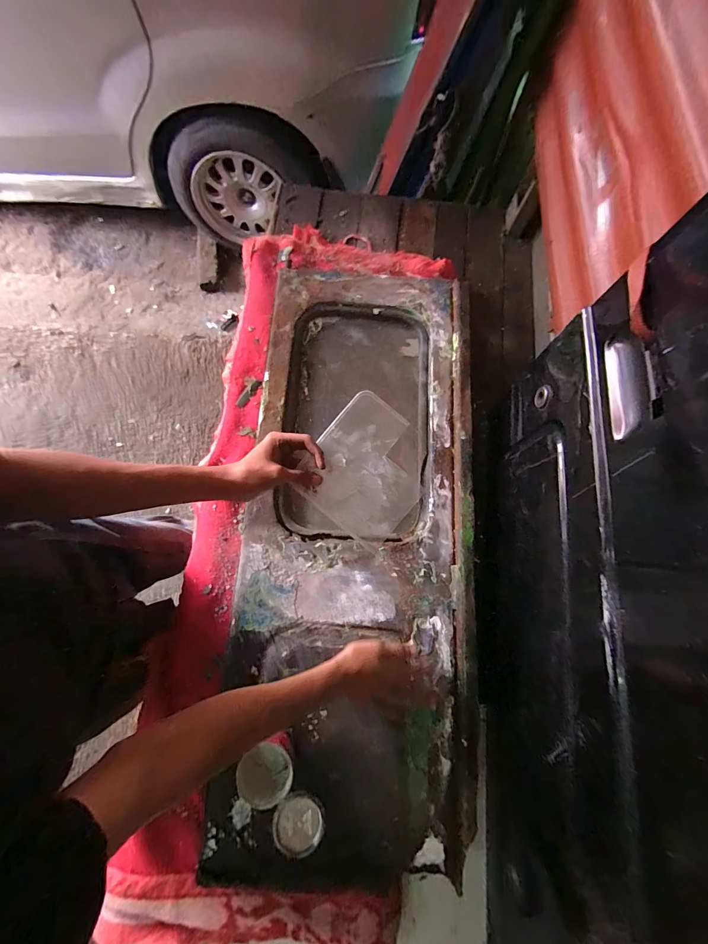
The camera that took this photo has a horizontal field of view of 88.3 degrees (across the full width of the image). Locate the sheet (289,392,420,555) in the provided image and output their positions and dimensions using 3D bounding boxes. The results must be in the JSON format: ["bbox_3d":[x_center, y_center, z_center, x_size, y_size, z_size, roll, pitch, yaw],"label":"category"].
[{"bbox_3d":[0.021,0.000,0.495,0.154,0.010,0.162,40,91,-2],"label":"sheet"}]

